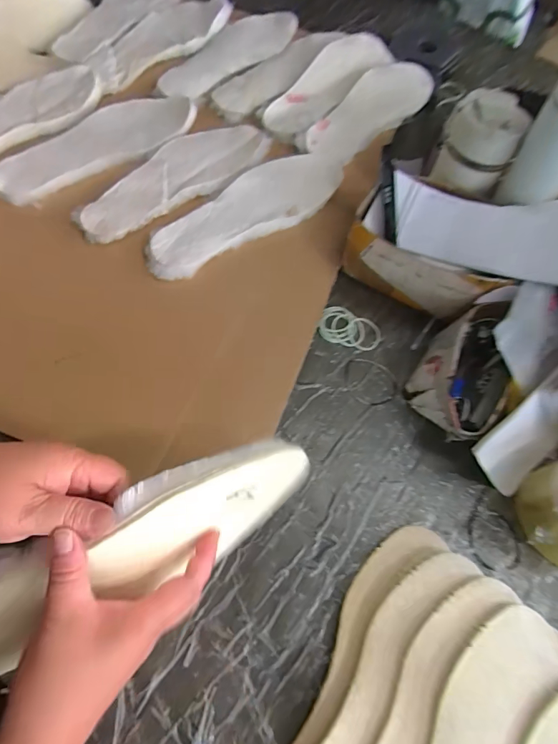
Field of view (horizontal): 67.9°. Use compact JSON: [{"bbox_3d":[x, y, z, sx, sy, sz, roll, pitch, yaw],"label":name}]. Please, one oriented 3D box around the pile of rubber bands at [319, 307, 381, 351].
[{"bbox_3d":[0.087,-0.053,0.511,0.077,0.007,0.049,21,64,5],"label":"pile of rubber bands"}]

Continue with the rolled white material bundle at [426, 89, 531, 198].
[{"bbox_3d":[0.242,-0.278,0.505,0.083,0.080,0.079,26,65,8],"label":"rolled white material bundle"}]

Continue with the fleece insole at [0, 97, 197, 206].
[{"bbox_3d":[-0.252,-0.315,0.562,0.278,0.016,0.108,-35,72,-17],"label":"fleece insole"}]

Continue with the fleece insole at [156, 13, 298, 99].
[{"bbox_3d":[-0.089,-0.518,0.672,0.100,0.023,0.271,40,70,14],"label":"fleece insole"}]

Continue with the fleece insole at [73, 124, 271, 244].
[{"bbox_3d":[-0.133,-0.264,0.549,0.094,0.010,0.289,41,70,14],"label":"fleece insole"}]

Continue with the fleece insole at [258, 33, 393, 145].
[{"bbox_3d":[0.073,-0.453,0.649,0.083,0.016,0.274,37,72,10],"label":"fleece insole"}]

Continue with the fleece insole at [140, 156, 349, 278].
[{"bbox_3d":[-0.042,-0.213,0.545,0.292,0.015,0.096,-35,72,-17],"label":"fleece insole"}]

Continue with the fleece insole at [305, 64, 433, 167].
[{"bbox_3d":[0.144,-0.409,0.642,0.095,0.019,0.283,42,73,7],"label":"fleece insole"}]

